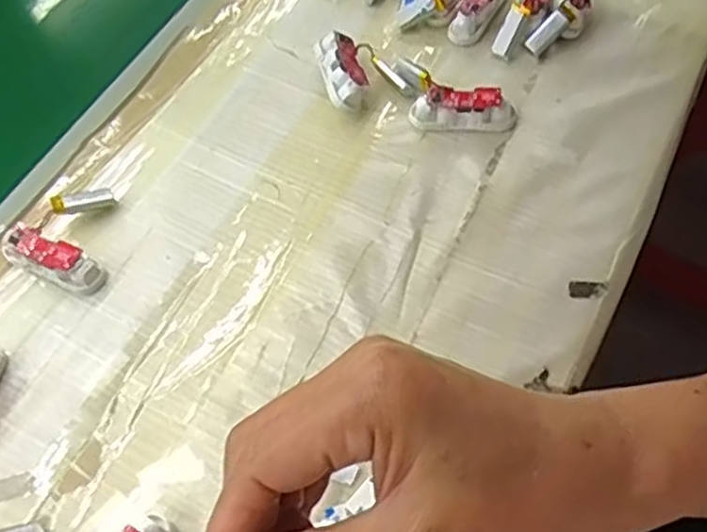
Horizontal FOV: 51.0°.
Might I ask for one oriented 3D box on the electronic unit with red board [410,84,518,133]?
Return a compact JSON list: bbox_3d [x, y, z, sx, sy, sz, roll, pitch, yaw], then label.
[{"bbox_3d":[0.067,-0.096,0.448,0.062,0.020,0.020,3,59,5],"label":"electronic unit with red board"}]

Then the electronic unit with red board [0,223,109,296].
[{"bbox_3d":[-0.167,-0.004,0.411,0.057,0.021,0.020,23,63,17],"label":"electronic unit with red board"}]

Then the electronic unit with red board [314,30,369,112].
[{"bbox_3d":[-0.006,-0.121,0.469,0.024,0.023,0.057,-16,59,-5],"label":"electronic unit with red board"}]

